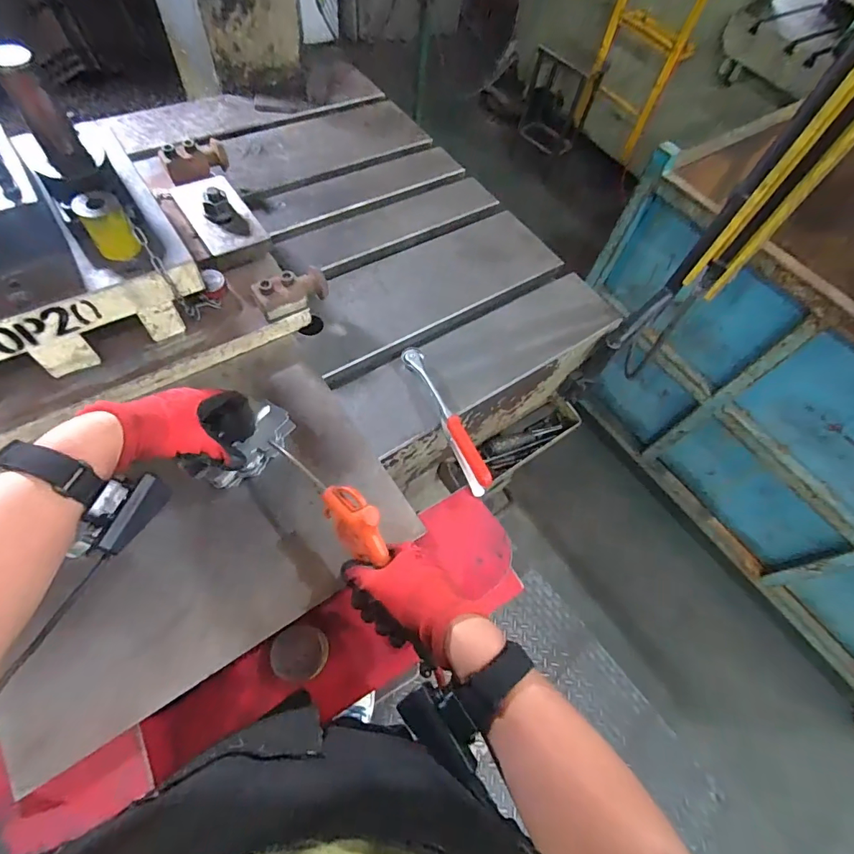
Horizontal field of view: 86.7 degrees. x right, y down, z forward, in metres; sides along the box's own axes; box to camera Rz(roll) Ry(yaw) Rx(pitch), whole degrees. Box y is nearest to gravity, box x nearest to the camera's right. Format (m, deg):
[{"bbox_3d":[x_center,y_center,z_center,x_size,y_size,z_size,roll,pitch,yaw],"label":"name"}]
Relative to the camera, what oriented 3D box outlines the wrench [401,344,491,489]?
[{"bbox_3d":[0.024,-0.020,0.579,0.027,0.044,0.226,-22,64,-16],"label":"wrench"}]

